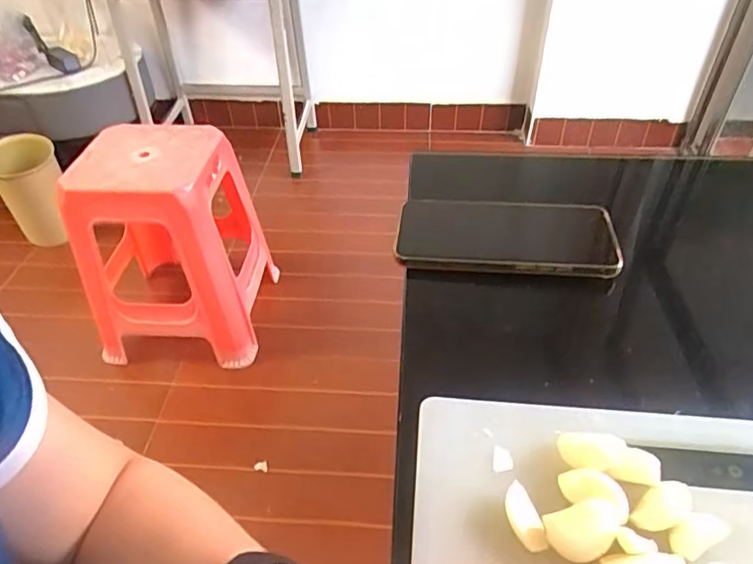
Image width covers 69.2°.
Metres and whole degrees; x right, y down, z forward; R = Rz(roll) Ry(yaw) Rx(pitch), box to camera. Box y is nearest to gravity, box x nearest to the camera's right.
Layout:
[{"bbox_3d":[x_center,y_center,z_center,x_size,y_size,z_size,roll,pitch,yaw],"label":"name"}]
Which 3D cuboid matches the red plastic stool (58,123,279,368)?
[{"bbox_3d":[-0.465,-0.081,1.265,0.342,0.443,0.342,0,44,3],"label":"red plastic stool"}]

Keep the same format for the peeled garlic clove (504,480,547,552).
[{"bbox_3d":[0.068,0.109,0.253,0.013,0.006,0.030,-11,44,-8],"label":"peeled garlic clove"}]

